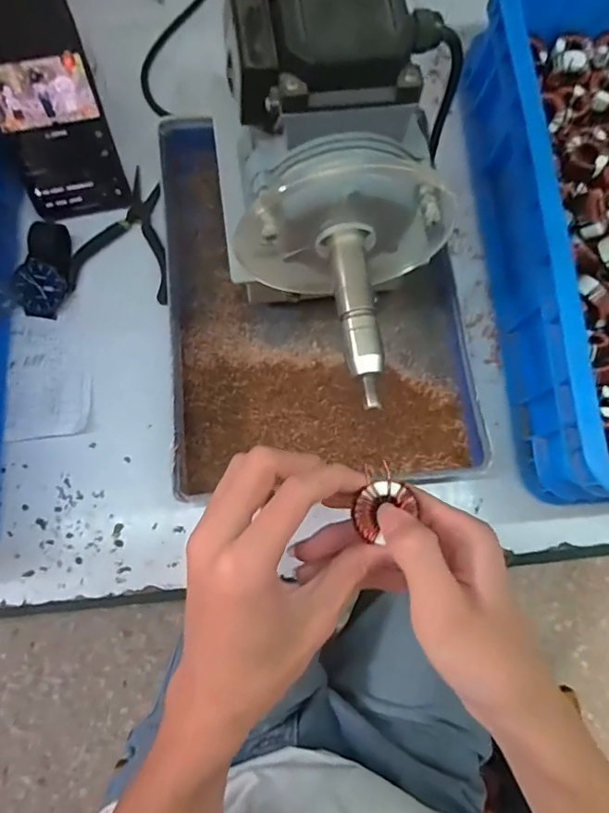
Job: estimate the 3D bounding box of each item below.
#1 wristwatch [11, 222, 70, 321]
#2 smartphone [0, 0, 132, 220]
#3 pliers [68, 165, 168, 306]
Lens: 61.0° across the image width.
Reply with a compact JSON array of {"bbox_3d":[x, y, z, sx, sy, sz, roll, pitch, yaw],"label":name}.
[{"bbox_3d":[-0.208,-0.109,0.411,0.039,0.027,0.074,14,93,3],"label":"wristwatch"},{"bbox_3d":[-0.189,-0.220,0.377,0.072,0.159,0.012,-11,45,-4],"label":"smartphone"},{"bbox_3d":[-0.144,-0.144,0.429,0.079,0.007,0.115,7,77,-1],"label":"pliers"}]

